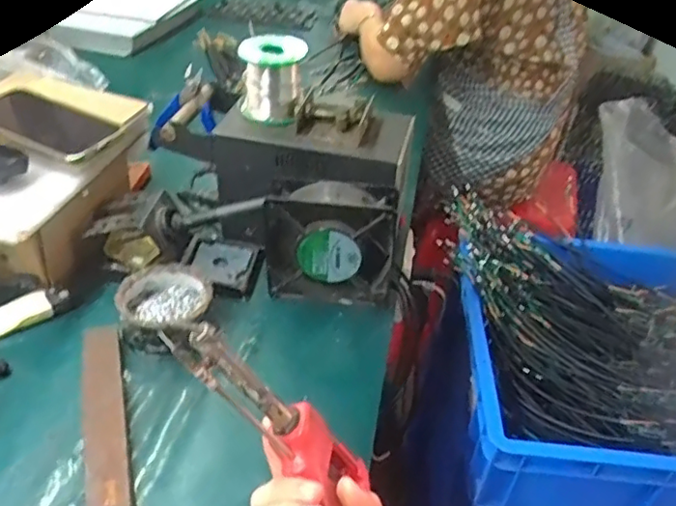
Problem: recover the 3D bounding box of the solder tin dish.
[{"bbox_3d":[-0.158,0.042,0.556,0.079,0.027,0.066,-10,40,-21],"label":"solder tin dish"}]

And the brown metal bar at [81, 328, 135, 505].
[{"bbox_3d":[-0.179,0.134,0.469,0.032,0.027,0.190,-8,39,-18],"label":"brown metal bar"}]

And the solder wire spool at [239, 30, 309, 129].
[{"bbox_3d":[-0.065,-0.176,0.608,0.059,0.080,0.059,5,36,-1],"label":"solder wire spool"}]

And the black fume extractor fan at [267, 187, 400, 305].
[{"bbox_3d":[-0.006,-0.015,0.586,0.118,0.115,0.062,7,37,2],"label":"black fume extractor fan"}]

